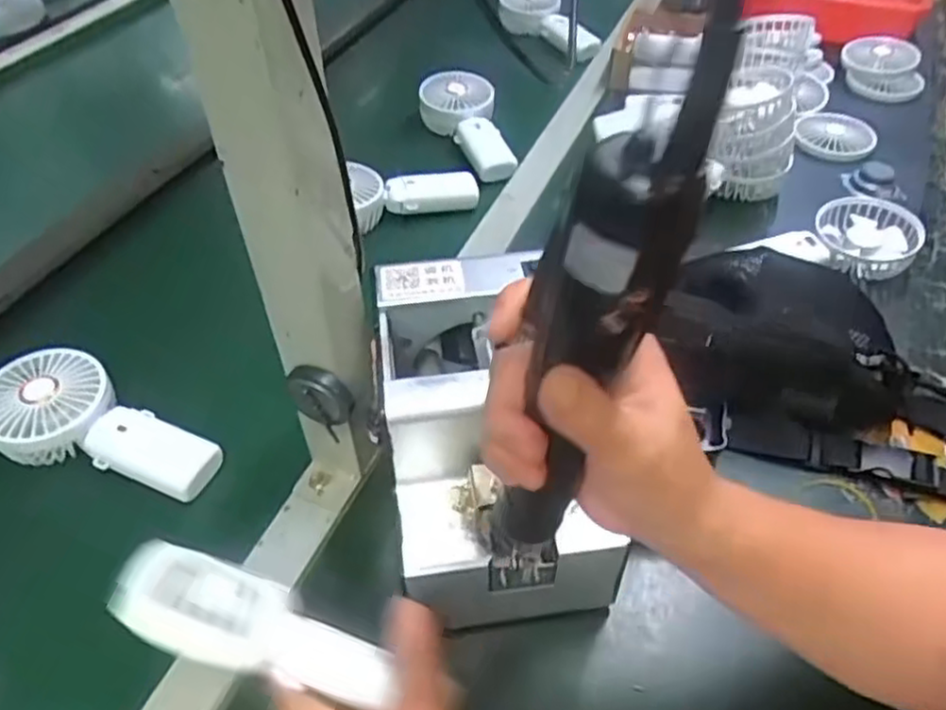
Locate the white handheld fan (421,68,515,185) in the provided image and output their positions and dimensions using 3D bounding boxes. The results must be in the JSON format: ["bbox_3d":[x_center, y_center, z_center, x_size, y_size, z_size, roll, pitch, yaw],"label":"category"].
[{"bbox_3d":[0.004,-0.264,0.848,0.086,0.051,0.181,-19,63,-17],"label":"white handheld fan"}]

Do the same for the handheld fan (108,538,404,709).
[{"bbox_3d":[-0.111,0.137,0.366,0.152,0.028,0.052,19,50,9],"label":"handheld fan"}]

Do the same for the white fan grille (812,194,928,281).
[{"bbox_3d":[0.362,-0.105,0.668,0.090,0.037,0.088,18,49,19],"label":"white fan grille"}]

